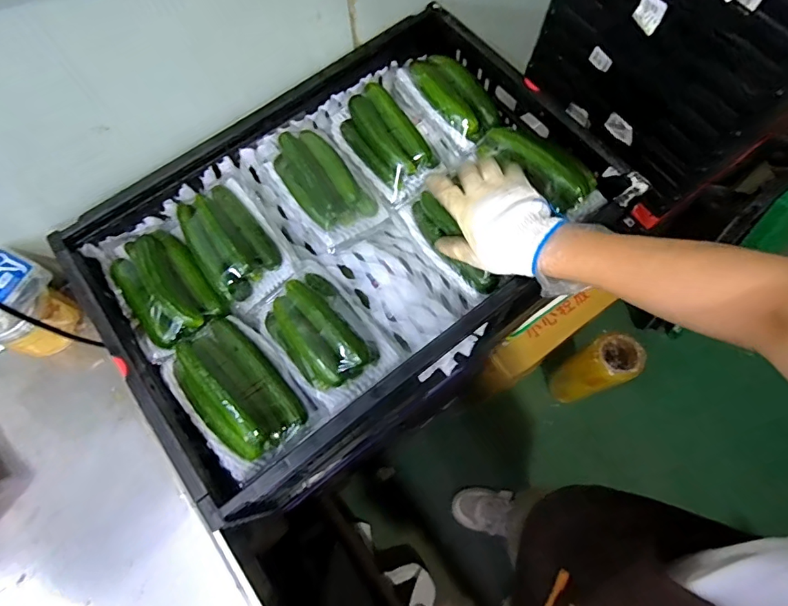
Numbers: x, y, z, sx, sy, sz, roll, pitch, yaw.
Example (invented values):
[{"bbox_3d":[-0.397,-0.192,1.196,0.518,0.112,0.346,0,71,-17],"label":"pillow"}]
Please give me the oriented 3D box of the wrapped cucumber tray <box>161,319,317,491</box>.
[{"bbox_3d":[-0.172,0.096,0.503,0.111,0.054,0.176,-41,73,-12],"label":"wrapped cucumber tray"}]

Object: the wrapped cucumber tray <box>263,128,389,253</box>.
[{"bbox_3d":[-0.097,-0.158,0.609,0.082,0.066,0.145,-37,72,-10],"label":"wrapped cucumber tray"}]

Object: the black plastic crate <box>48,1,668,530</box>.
[{"bbox_3d":[-0.050,-0.080,0.601,0.581,0.142,0.406,-34,72,-10],"label":"black plastic crate"}]

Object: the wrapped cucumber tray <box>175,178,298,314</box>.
[{"bbox_3d":[-0.202,-0.081,0.580,0.100,0.062,0.163,-33,72,-9],"label":"wrapped cucumber tray"}]

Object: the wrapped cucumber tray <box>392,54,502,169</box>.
[{"bbox_3d":[0.074,-0.290,0.660,0.093,0.059,0.177,-32,72,-9],"label":"wrapped cucumber tray"}]

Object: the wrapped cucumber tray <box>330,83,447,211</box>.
[{"bbox_3d":[-0.006,-0.232,0.641,0.107,0.064,0.161,-37,72,-10],"label":"wrapped cucumber tray"}]

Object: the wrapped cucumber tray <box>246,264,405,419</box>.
[{"bbox_3d":[-0.087,0.026,0.525,0.109,0.051,0.176,-41,73,-12],"label":"wrapped cucumber tray"}]

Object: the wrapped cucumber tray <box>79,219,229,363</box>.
[{"bbox_3d":[-0.291,-0.032,0.561,0.105,0.050,0.178,-35,72,-10],"label":"wrapped cucumber tray"}]

